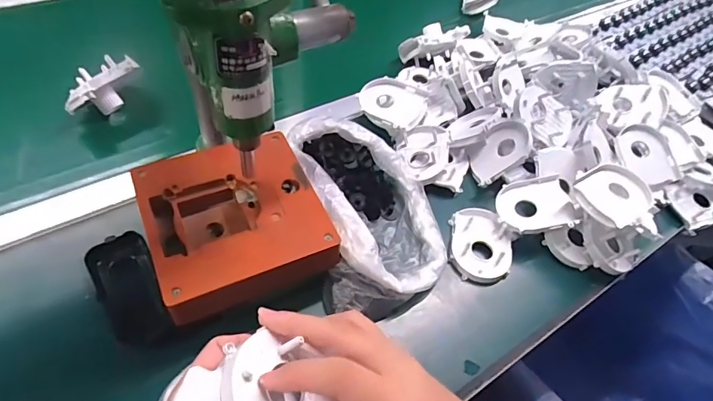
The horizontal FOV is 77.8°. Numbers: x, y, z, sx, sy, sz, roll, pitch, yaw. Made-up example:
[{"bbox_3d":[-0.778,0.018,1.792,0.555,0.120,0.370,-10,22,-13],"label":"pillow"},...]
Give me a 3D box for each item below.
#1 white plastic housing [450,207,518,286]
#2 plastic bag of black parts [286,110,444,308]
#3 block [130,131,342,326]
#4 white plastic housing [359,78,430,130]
[{"bbox_3d":[0.137,0.048,0.483,0.072,0.025,0.082,20,52,7],"label":"white plastic housing"},{"bbox_3d":[0.017,0.006,0.474,0.135,0.064,0.215,-11,53,-15],"label":"plastic bag of black parts"},{"bbox_3d":[-0.111,0.017,0.411,0.152,0.037,0.164,-17,57,-20],"label":"block"},{"bbox_3d":[0.048,-0.126,0.572,0.081,0.032,0.070,35,55,18],"label":"white plastic housing"}]

